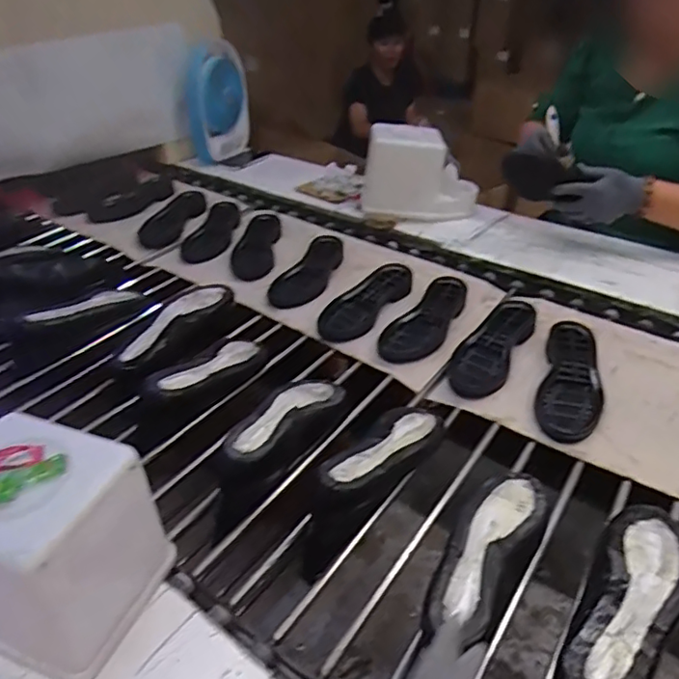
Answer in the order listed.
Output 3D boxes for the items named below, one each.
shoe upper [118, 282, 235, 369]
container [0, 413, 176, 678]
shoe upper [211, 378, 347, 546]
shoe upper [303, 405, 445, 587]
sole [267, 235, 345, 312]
[{"bbox_3d":[-0.265,-0.017,0.935,0.068,0.068,0.227,19,40,26],"label":"shoe upper"},{"bbox_3d":[-0.262,0.177,0.504,0.156,0.155,0.135,10,37,16],"label":"container"},{"bbox_3d":[-0.091,0.118,0.730,0.100,0.085,0.260,24,42,30],"label":"shoe upper"},{"bbox_3d":[0.042,0.149,0.683,0.074,0.085,0.276,27,44,33],"label":"shoe upper"},{"bbox_3d":[-0.055,-0.141,1.155,0.093,0.030,0.284,13,38,20],"label":"sole"}]

